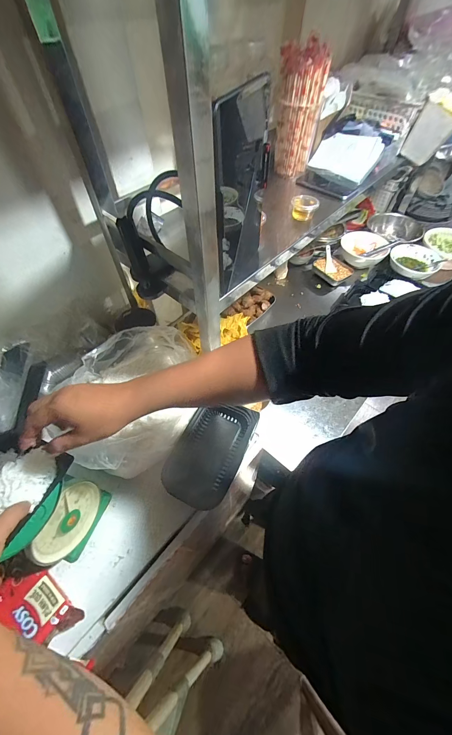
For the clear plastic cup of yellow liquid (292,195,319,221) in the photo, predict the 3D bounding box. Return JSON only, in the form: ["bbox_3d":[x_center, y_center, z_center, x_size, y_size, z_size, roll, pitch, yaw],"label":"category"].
[{"bbox_3d":[0.175,-0.356,0.629,0.056,0.033,0.051,-1,56,1],"label":"clear plastic cup of yellow liquid"}]

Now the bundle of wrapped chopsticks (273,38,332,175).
[{"bbox_3d":[0.167,-0.583,0.654,0.098,0.219,0.104,10,57,8],"label":"bundle of wrapped chopsticks"}]

